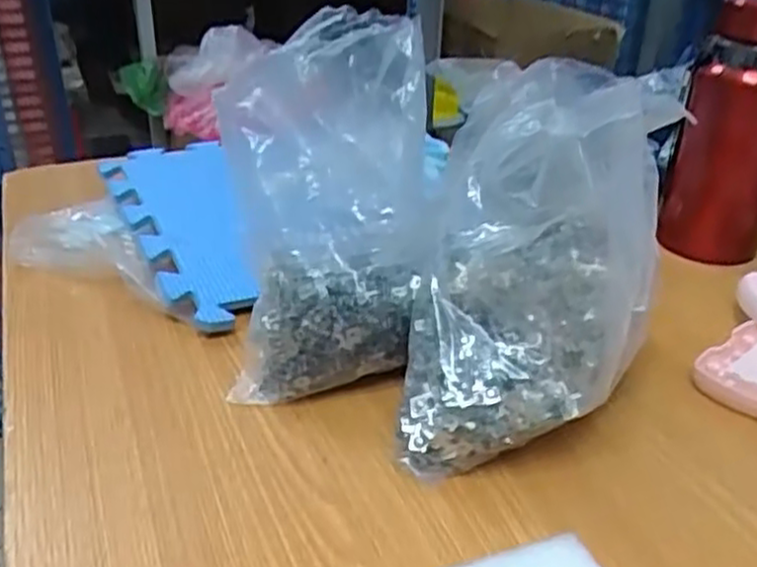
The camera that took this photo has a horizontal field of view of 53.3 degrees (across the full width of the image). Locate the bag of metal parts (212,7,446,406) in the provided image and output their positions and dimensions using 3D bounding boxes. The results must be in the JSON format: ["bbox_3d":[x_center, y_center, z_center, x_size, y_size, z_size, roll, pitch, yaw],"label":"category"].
[{"bbox_3d":[-0.028,-0.044,0.440,0.118,0.185,0.115,-2,31,-4],"label":"bag of metal parts"}]

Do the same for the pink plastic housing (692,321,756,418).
[{"bbox_3d":[0.243,0.051,0.478,0.085,0.012,0.053,-22,38,-33],"label":"pink plastic housing"}]

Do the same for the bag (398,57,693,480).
[{"bbox_3d":[0.084,-0.012,0.402,0.115,0.185,0.155,11,33,17],"label":"bag"}]

